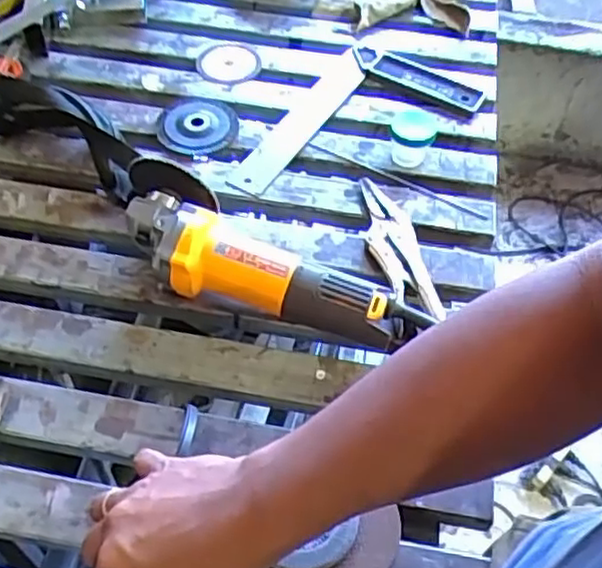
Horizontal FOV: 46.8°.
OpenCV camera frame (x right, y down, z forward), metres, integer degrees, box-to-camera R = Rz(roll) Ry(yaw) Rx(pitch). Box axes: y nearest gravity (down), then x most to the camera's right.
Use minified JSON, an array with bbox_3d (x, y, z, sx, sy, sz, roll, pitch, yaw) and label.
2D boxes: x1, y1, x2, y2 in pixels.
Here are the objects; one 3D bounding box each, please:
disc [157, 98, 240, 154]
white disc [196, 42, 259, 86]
[{"bbox_3d":[-0.122,-0.191,0.817,0.092,0.014,0.094,2,53,-3],"label":"disc"},{"bbox_3d":[-0.093,-0.283,0.896,0.080,0.012,0.082,2,53,-3],"label":"white disc"}]

